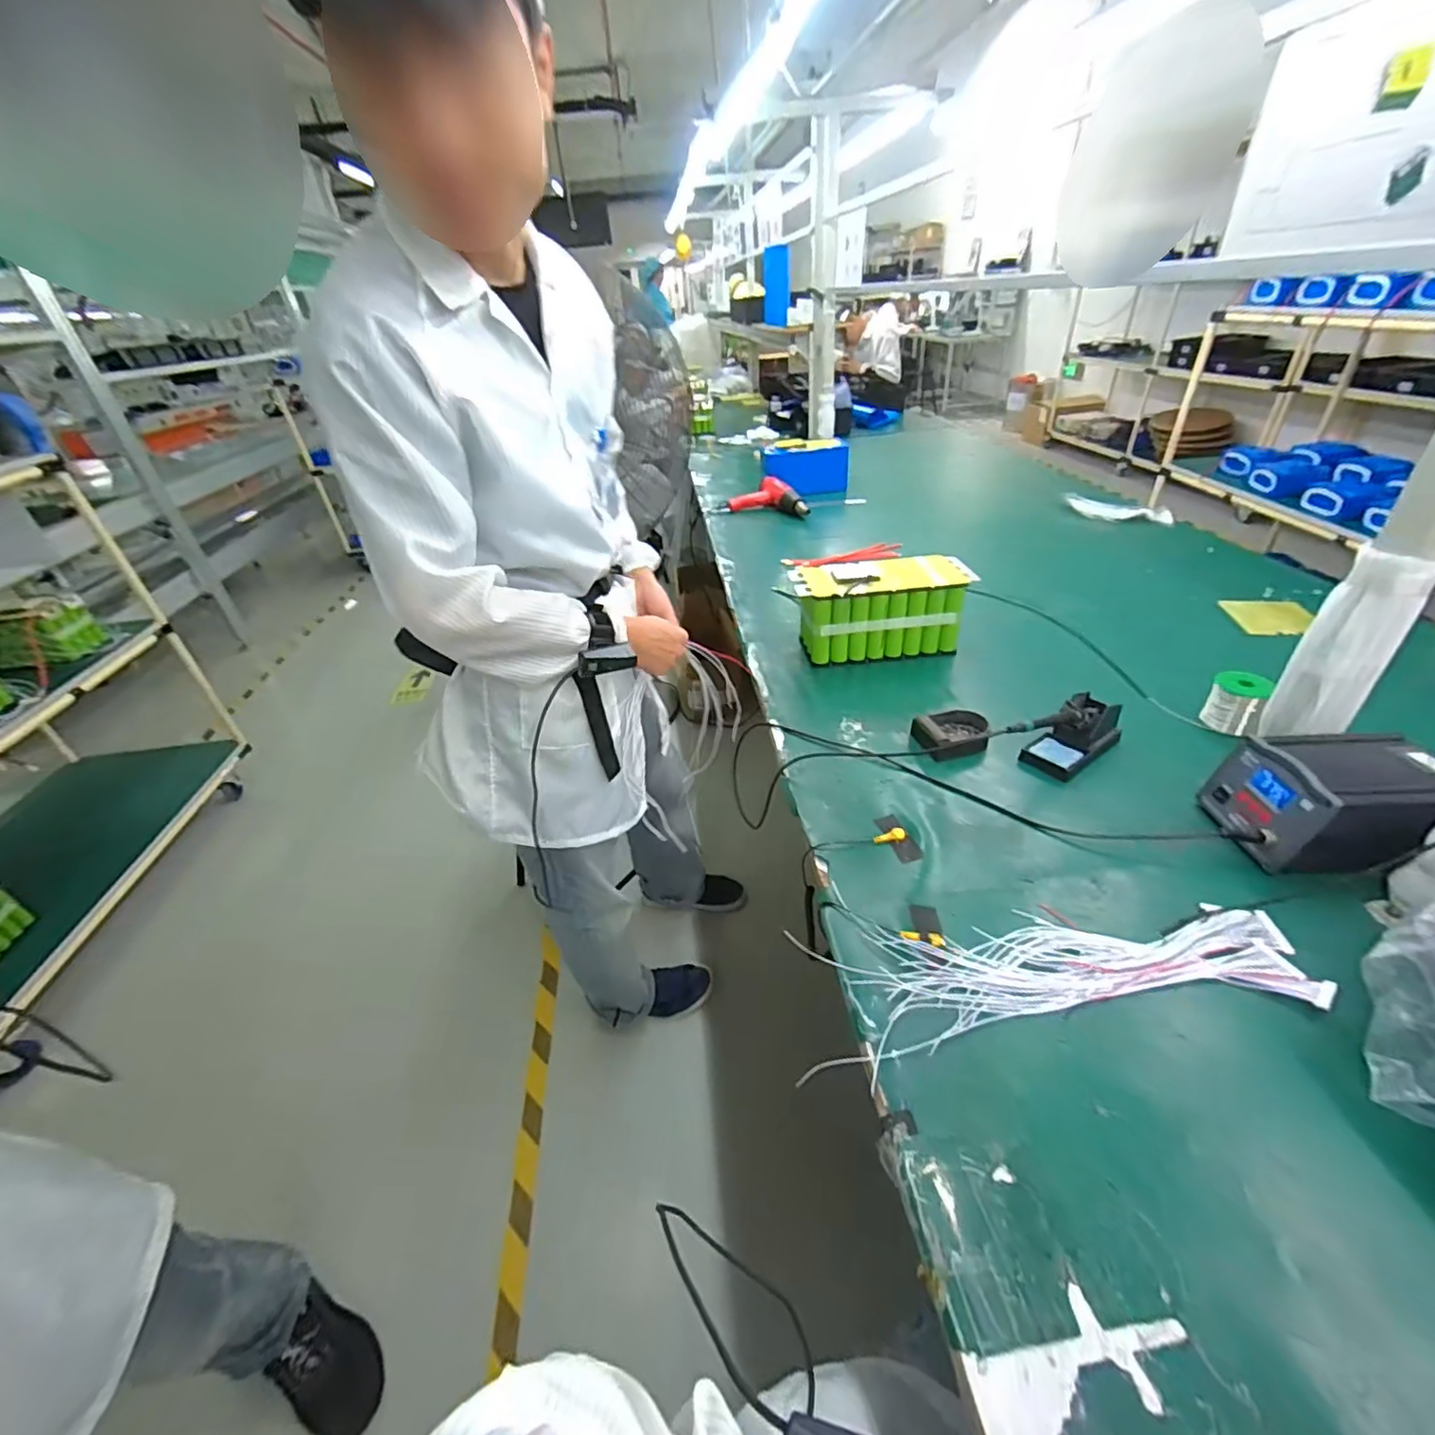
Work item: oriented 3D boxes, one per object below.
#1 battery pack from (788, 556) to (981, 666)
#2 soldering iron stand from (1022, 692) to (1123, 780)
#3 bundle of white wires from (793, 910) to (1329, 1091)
[{"bbox_3d":[0.304,-0.209,1.133,0.308,0.138,0.133,-6,35,0],"label":"battery pack"},{"bbox_3d":[0.512,0.018,0.861,0.145,0.066,0.075,-24,39,-24],"label":"soldering iron stand"},{"bbox_3d":[0.324,0.253,0.582,0.462,0.026,0.149,-4,37,4],"label":"bundle of white wires"}]

